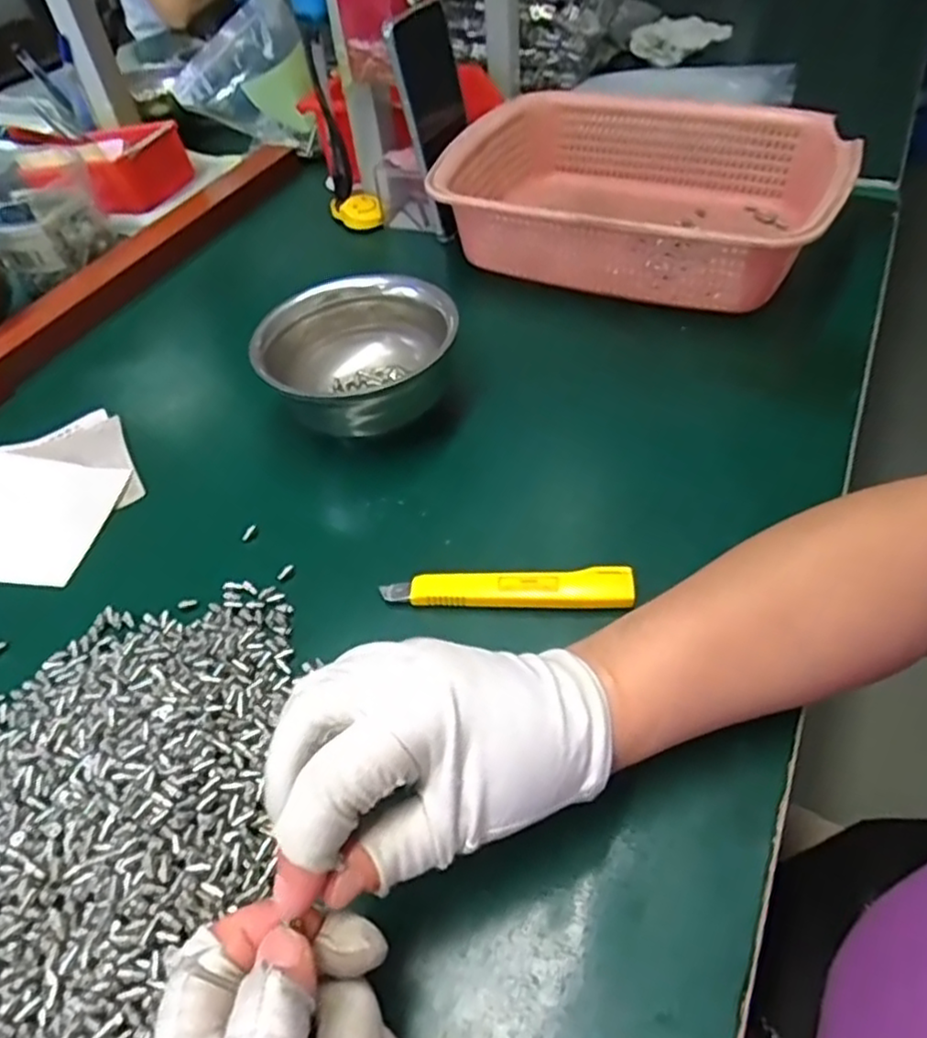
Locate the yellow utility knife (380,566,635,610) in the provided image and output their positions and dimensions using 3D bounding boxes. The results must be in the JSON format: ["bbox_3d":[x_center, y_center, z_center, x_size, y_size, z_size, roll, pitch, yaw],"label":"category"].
[{"bbox_3d":[0.022,0.037,0.357,0.127,0.011,0.020,-3,48,3],"label":"yellow utility knife"}]

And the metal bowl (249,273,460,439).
[{"bbox_3d":[-0.067,-0.096,0.449,0.101,0.073,0.121,16,52,19],"label":"metal bowl"}]

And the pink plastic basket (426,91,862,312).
[{"bbox_3d":[0.136,-0.252,0.553,0.284,0.083,0.206,18,53,20],"label":"pink plastic basket"}]

